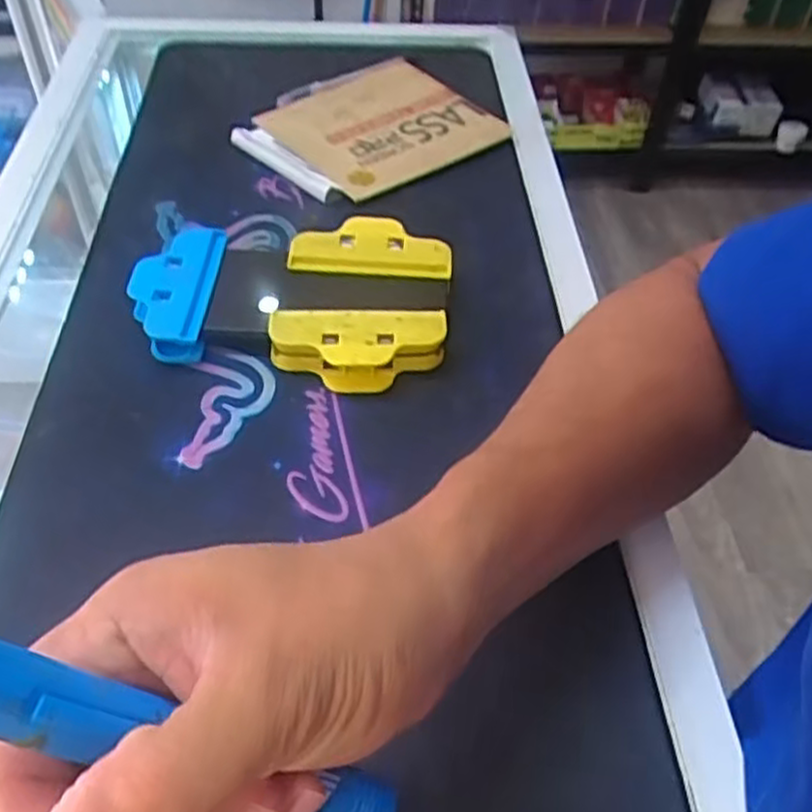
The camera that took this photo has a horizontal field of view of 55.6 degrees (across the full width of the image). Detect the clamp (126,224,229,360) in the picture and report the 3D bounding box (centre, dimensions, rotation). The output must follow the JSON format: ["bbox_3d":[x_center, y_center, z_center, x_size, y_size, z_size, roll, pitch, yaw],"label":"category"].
[{"bbox_3d":[-0.138,-0.077,0.468,0.050,0.023,0.118,2,49,-3],"label":"clamp"}]

